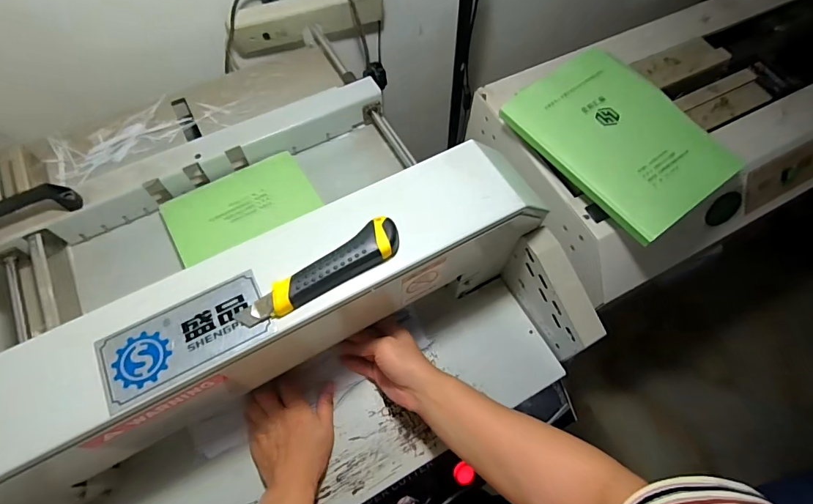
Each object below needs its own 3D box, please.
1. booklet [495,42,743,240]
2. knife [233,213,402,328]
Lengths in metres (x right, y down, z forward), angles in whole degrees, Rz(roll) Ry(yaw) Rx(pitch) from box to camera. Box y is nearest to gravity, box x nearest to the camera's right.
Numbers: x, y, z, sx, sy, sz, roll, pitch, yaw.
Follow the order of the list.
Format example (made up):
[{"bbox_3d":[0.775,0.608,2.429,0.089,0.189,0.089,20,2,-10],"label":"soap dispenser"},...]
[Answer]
[{"bbox_3d":[0.322,-0.177,0.627,0.220,0.035,0.287,-34,69,-16],"label":"booklet"},{"bbox_3d":[-0.076,0.022,0.383,0.159,0.020,0.036,-33,69,-16],"label":"knife"}]

